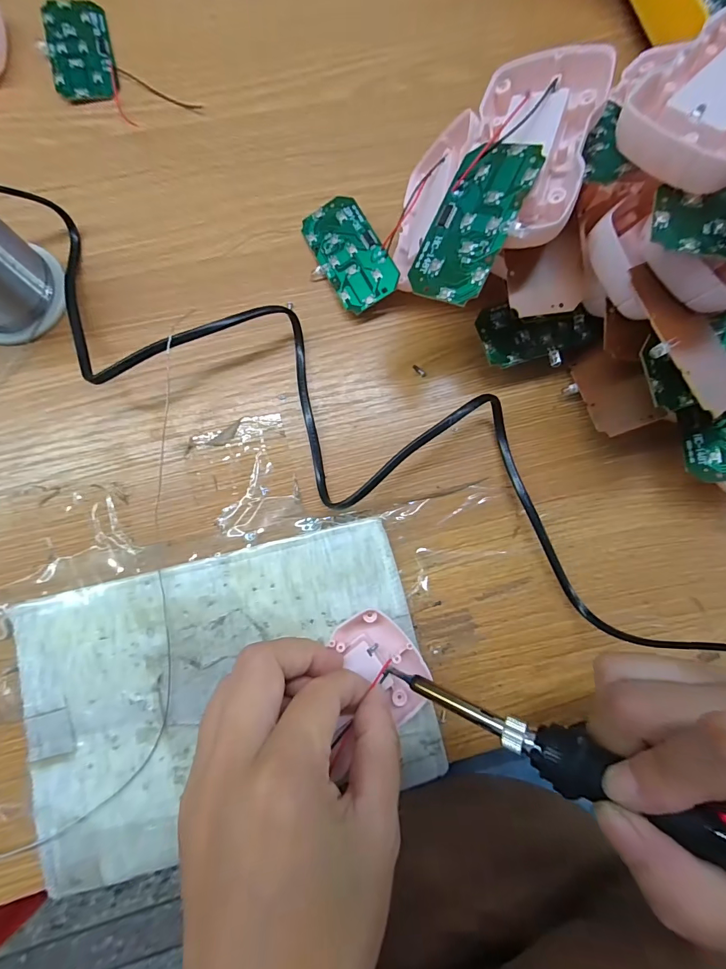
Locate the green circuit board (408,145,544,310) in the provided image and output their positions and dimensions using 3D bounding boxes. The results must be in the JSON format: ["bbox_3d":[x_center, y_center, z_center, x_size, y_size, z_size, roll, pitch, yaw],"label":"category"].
[{"bbox_3d":[0.049,-0.120,0.182,0.038,0.004,0.072,29,96,25],"label":"green circuit board"}]

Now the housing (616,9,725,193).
[{"bbox_3d":[0.147,-0.159,0.160,0.090,0.018,0.054,-43,87,-8],"label":"housing"}]

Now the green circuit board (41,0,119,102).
[{"bbox_3d":[-0.181,-0.279,0.256,0.037,0.004,0.073,-14,84,-6],"label":"green circuit board"}]

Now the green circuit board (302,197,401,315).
[{"bbox_3d":[-0.010,-0.139,0.242,0.041,0.004,0.073,-31,80,9],"label":"green circuit board"}]

